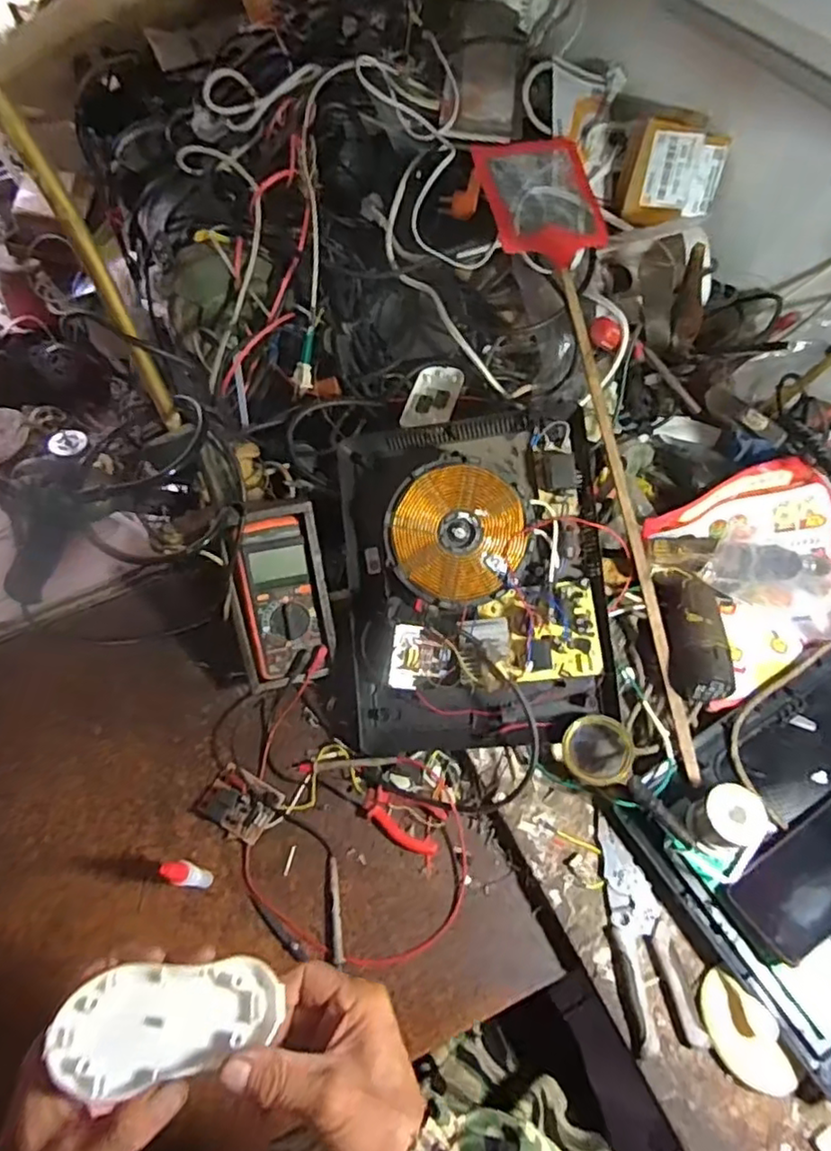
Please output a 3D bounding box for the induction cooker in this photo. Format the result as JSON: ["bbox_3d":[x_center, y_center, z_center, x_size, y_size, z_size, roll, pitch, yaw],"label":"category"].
[{"bbox_3d":[0.067,-0.002,0.692,0.293,0.092,0.364,-4,84,6],"label":"induction cooker"}]

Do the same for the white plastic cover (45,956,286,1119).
[{"bbox_3d":[-0.137,0.251,0.360,0.116,0.010,0.057,1,60,-19],"label":"white plastic cover"}]

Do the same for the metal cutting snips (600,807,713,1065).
[{"bbox_3d":[0.203,0.330,0.600,0.062,0.014,0.189,-13,62,-3],"label":"metal cutting snips"}]

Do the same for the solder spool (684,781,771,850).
[{"bbox_3d":[0.288,0.228,0.598,0.064,0.052,0.053,-20,63,-7],"label":"solder spool"}]

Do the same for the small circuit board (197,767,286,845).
[{"bbox_3d":[-0.191,0.243,0.686,0.078,0.018,0.063,29,67,17],"label":"small circuit board"}]

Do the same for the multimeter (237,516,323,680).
[{"bbox_3d":[-0.155,0.023,0.719,0.077,0.178,0.036,-9,18,-19],"label":"multimeter"}]

